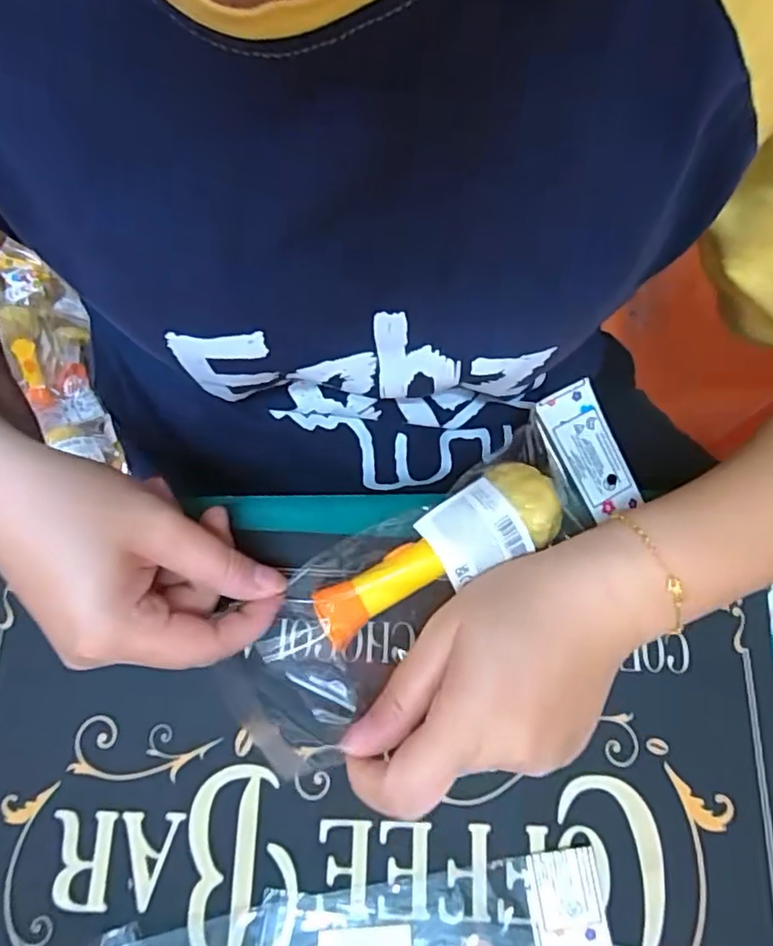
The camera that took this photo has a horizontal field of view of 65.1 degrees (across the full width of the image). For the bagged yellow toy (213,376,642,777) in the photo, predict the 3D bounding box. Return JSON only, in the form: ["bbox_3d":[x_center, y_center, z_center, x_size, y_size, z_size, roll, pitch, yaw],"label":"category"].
[{"bbox_3d":[0.027,0.043,0.280,0.215,0.043,0.078,-38,80,-5],"label":"bagged yellow toy"}]

